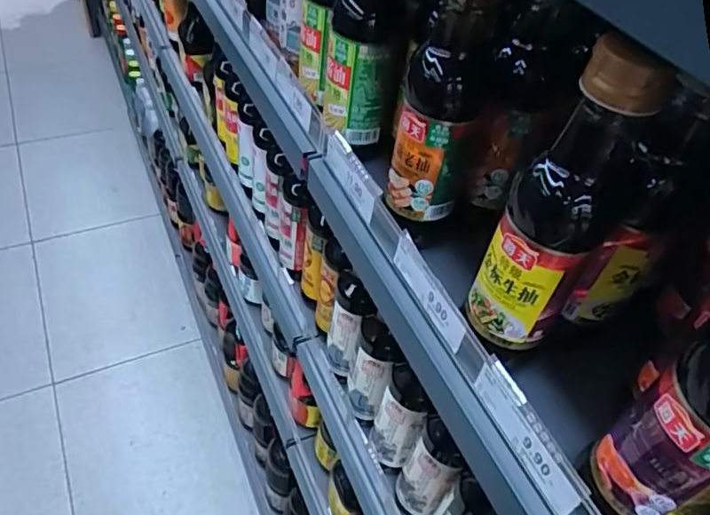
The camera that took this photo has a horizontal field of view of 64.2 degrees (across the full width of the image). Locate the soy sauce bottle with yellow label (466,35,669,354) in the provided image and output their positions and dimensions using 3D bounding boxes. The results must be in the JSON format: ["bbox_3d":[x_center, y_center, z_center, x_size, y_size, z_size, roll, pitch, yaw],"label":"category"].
[{"bbox_3d":[0.122,-0.028,0.339,0.054,0.198,0.058,29,51,18],"label":"soy sauce bottle with yellow label"}]

